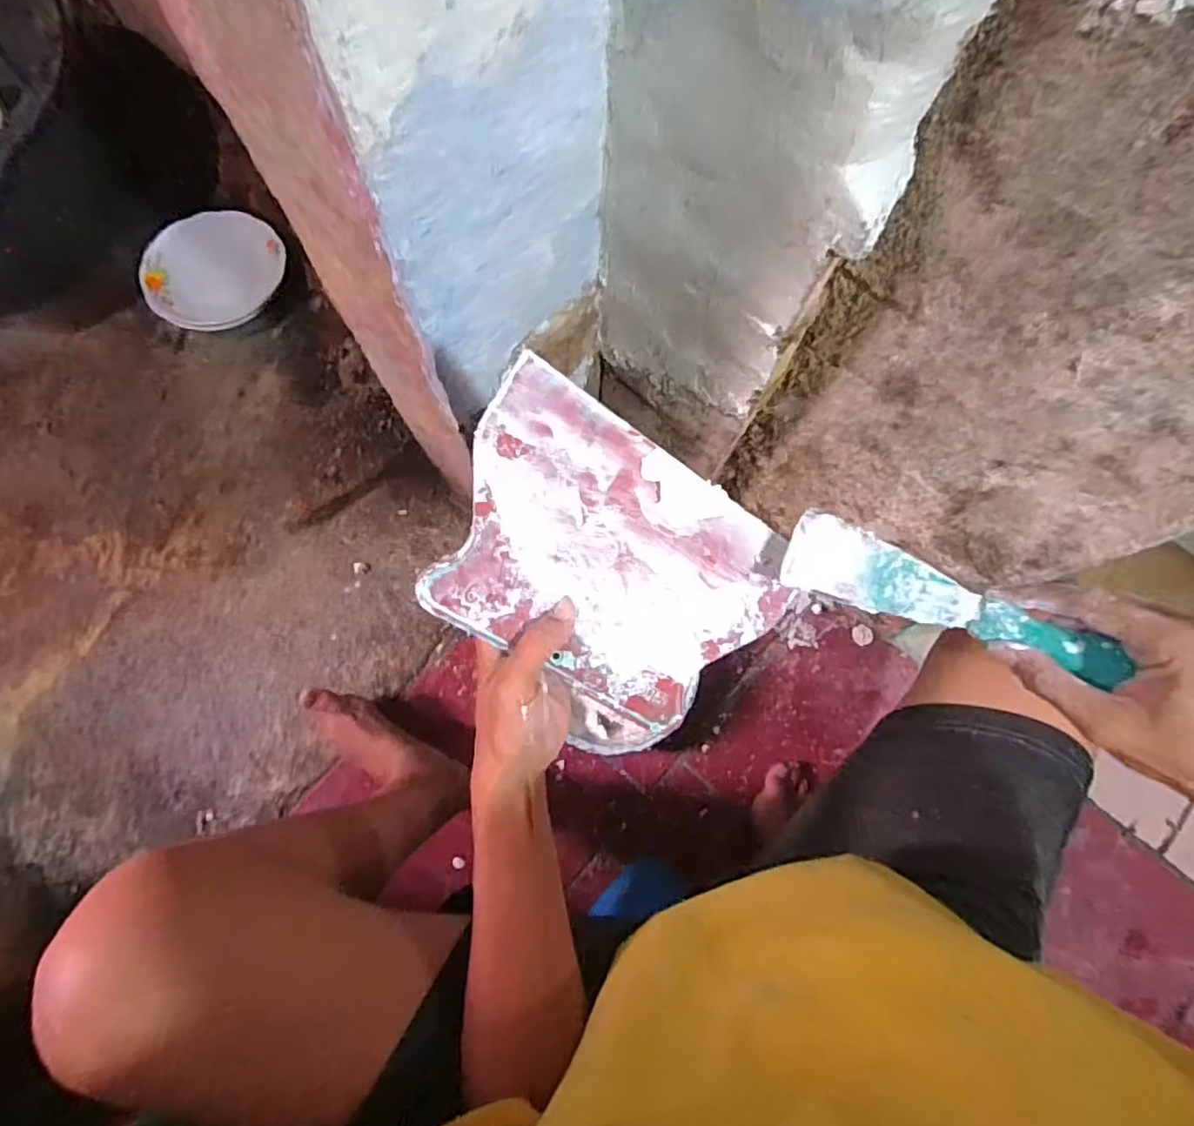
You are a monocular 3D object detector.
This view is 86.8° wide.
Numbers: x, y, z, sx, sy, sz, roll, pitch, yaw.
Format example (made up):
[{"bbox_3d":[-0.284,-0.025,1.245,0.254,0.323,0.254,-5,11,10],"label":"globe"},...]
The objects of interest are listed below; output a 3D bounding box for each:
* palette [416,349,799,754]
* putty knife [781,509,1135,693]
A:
[{"bbox_3d":[0.004,0.009,0.359,0.202,0.006,0.159,34,91,-18],"label":"palette"},{"bbox_3d":[0.191,0.021,0.347,0.171,0.013,0.043,22,70,13],"label":"putty knife"}]

